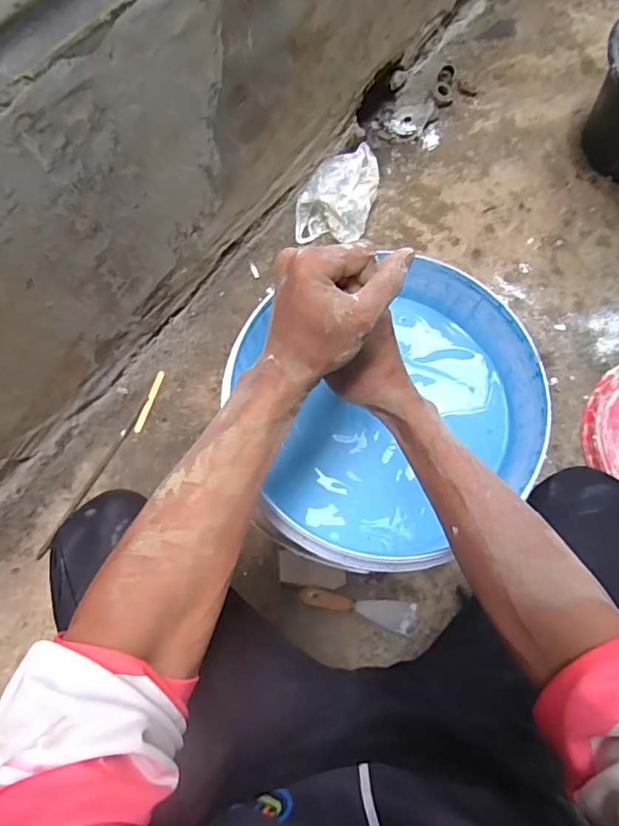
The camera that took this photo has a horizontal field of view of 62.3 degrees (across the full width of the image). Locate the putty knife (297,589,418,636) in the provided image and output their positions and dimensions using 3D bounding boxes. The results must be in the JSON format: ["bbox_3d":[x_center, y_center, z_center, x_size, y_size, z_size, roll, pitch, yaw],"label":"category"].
[{"bbox_3d":[0.072,0.288,0.752,0.170,0.024,0.043,12,75,1],"label":"putty knife"}]

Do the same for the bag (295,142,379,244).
[{"bbox_3d":[0.050,-0.394,0.928,0.141,0.083,0.161,7,75,0],"label":"bag"}]

